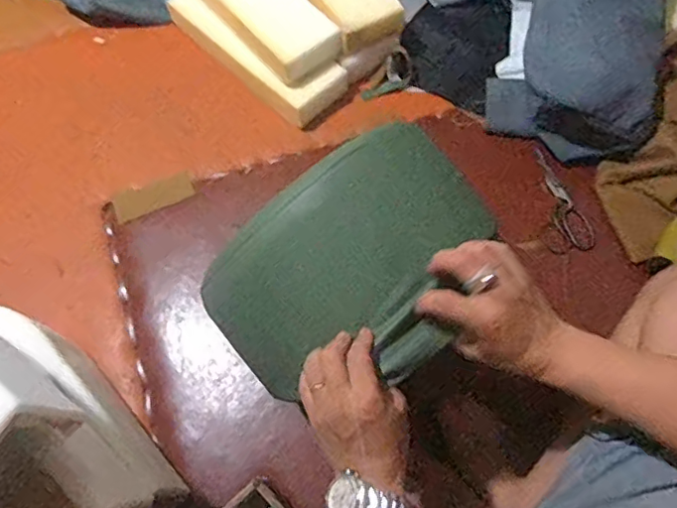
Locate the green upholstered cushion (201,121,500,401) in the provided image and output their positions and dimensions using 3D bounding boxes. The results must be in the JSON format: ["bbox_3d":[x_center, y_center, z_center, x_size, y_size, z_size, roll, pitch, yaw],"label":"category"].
[{"bbox_3d":[0.020,0.014,0.673,0.261,0.100,0.331,42,74,18],"label":"green upholstered cushion"}]

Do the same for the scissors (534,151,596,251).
[{"bbox_3d":[0.375,-0.091,0.967,0.083,0.020,0.197,-10,66,-2],"label":"scissors"}]

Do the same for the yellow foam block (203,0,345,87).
[{"bbox_3d":[-0.157,-0.474,1.048,0.133,0.060,0.379,-39,70,-13],"label":"yellow foam block"}]

